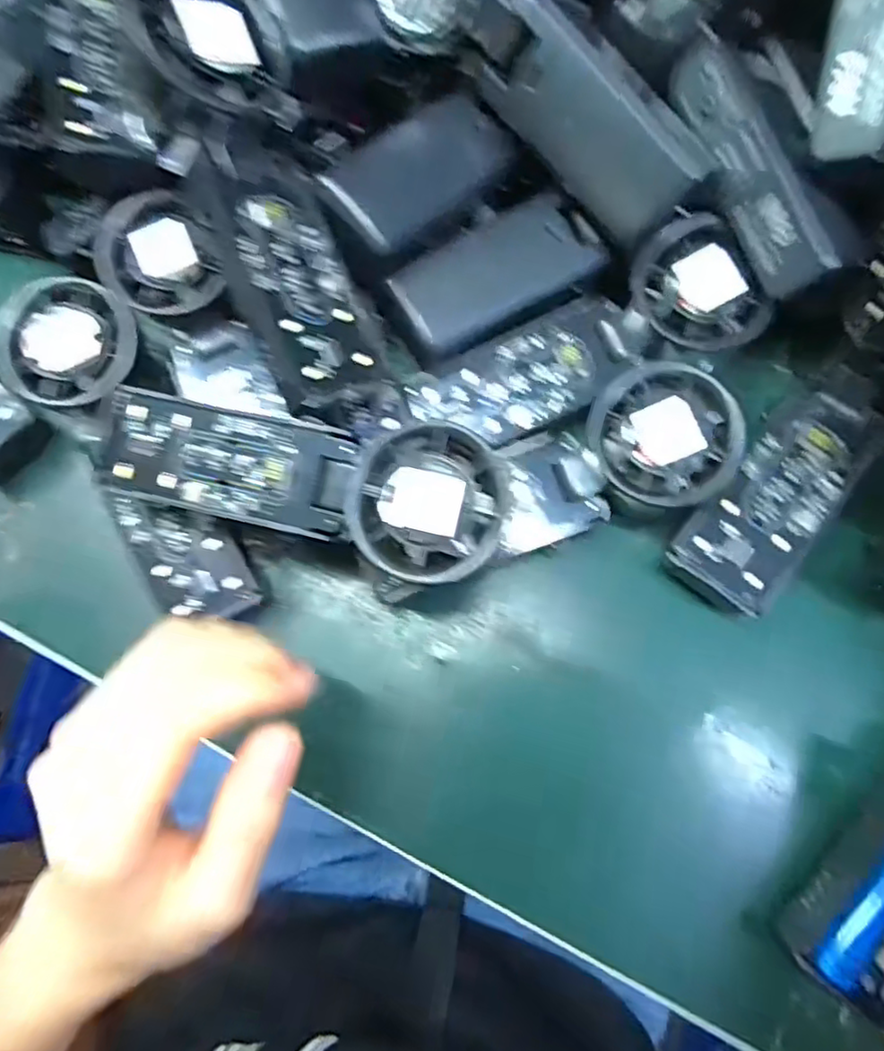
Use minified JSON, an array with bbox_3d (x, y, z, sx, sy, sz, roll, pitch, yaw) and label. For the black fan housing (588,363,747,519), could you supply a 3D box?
[{"bbox_3d":[0.093,-0.038,0.271,0.058,0.019,0.058,1,94,13],"label":"black fan housing"}]

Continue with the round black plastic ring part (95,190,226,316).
[{"bbox_3d":[-0.130,-0.124,0.297,0.051,0.017,0.052,0,76,2],"label":"round black plastic ring part"}]

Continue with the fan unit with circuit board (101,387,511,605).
[{"bbox_3d":[-0.059,-0.015,0.246,0.163,0.033,0.058,12,77,5],"label":"fan unit with circuit board"}]

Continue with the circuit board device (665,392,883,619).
[{"bbox_3d":[0.145,-0.012,0.279,0.046,0.020,0.102,37,80,10],"label":"circuit board device"}]

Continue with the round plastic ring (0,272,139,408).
[{"bbox_3d":[-0.168,-0.081,0.291,0.060,0.021,0.056,0,76,2],"label":"round plastic ring"}]

